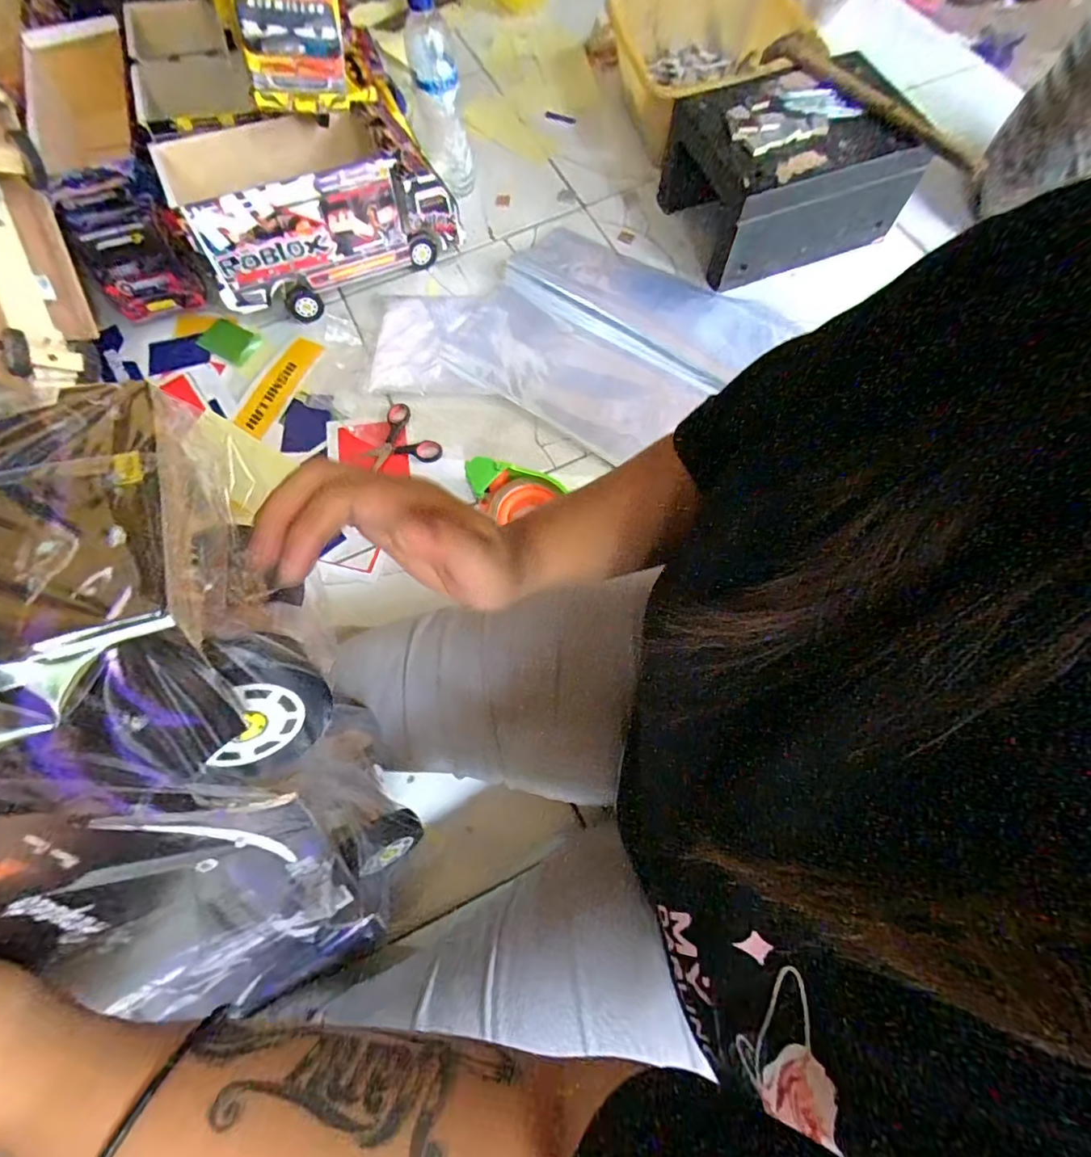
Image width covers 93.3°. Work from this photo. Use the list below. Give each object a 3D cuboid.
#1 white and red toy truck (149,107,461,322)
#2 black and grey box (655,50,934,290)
[{"bbox_3d":[-0.295,-0.487,0.681,0.315,0.172,0.155,-28,72,-8],"label":"white and red toy truck"},{"bbox_3d":[0.337,-0.575,0.721,0.286,0.126,0.210,-21,71,-6],"label":"black and grey box"}]

